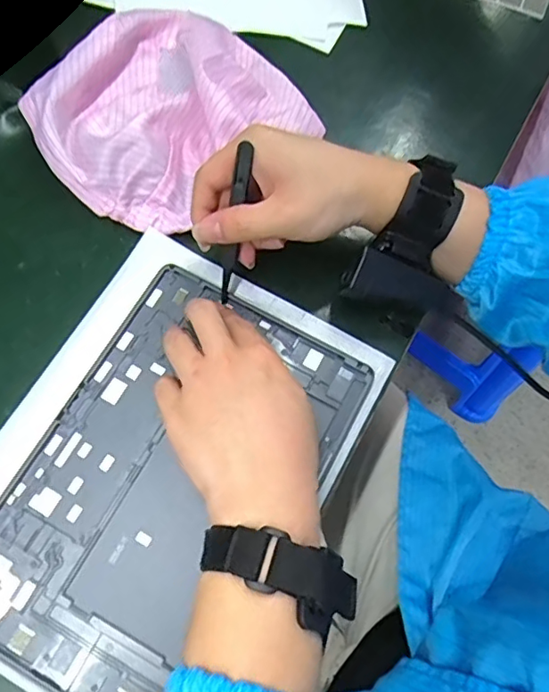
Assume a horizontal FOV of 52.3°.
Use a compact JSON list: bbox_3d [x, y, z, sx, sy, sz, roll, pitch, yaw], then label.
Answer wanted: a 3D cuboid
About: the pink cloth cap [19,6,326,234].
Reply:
[{"bbox_3d":[-0.082,-0.184,0.431,0.193,0.043,0.183,-40,76,-14],"label":"pink cloth cap"}]

